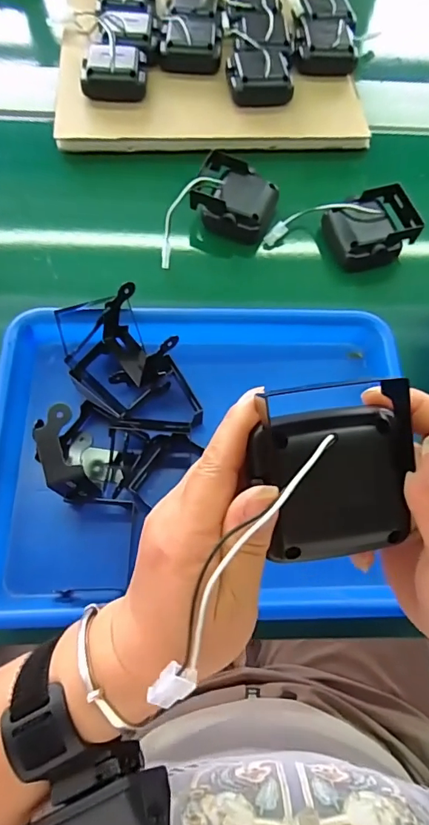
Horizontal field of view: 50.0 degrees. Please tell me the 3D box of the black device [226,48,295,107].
[{"bbox_3d":[0.052,-0.388,0.531,0.074,0.035,0.069,-4,67,-3],"label":"black device"}]

